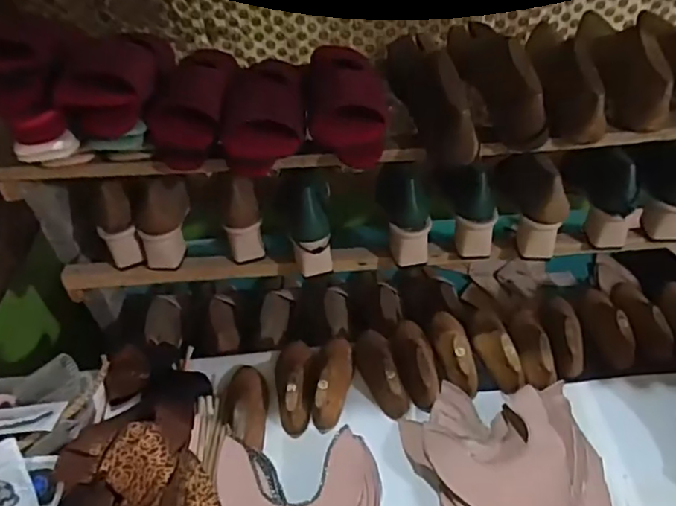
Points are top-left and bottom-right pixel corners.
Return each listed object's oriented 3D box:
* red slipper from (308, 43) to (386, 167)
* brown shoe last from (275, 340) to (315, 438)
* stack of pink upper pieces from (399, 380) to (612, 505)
[{"bbox_3d":[0.009,-0.199,0.709,0.088,0.070,0.213,-4,45,2],"label":"red slipper"},{"bbox_3d":[-0.059,0.172,0.783,0.056,0.053,0.141,-6,45,0],"label":"brown shoe last"},{"bbox_3d":[0.198,0.266,0.663,0.214,0.052,0.276,-7,45,-1],"label":"stack of pink upper pieces"}]

